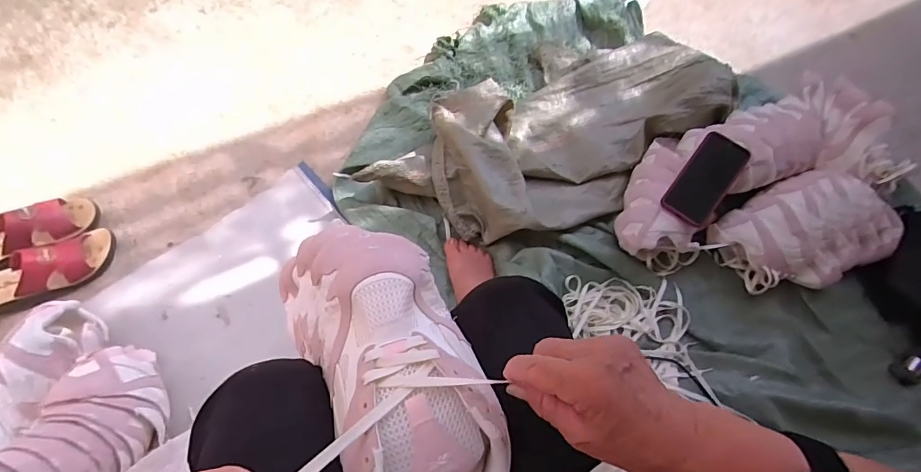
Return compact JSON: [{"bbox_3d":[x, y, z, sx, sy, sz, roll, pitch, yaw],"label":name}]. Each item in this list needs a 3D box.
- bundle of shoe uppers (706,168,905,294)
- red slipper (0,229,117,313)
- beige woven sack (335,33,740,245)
[{"bbox_3d":[0.678,-0.010,0.863,0.353,0.134,0.207,-21,69,-12],"label":"bundle of shoe uppers"},{"bbox_3d":[-0.735,0.061,0.762,0.231,0.081,0.087,-28,70,-15],"label":"red slipper"},{"bbox_3d":[0.188,-0.210,0.909,0.735,0.142,0.370,-32,72,-16],"label":"beige woven sack"}]

